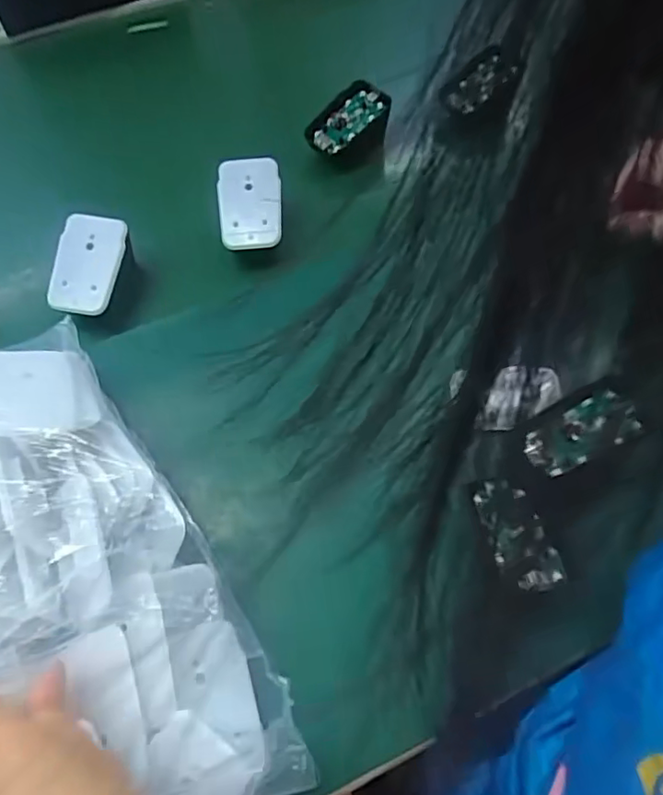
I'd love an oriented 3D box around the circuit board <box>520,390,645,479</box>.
[{"bbox_3d":[0.144,0.021,0.338,0.062,0.004,0.030,-29,64,5],"label":"circuit board"}]

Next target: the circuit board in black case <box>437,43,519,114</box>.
[{"bbox_3d":[0.124,-0.272,0.506,0.079,0.020,0.035,-40,68,-19],"label":"circuit board in black case"}]

